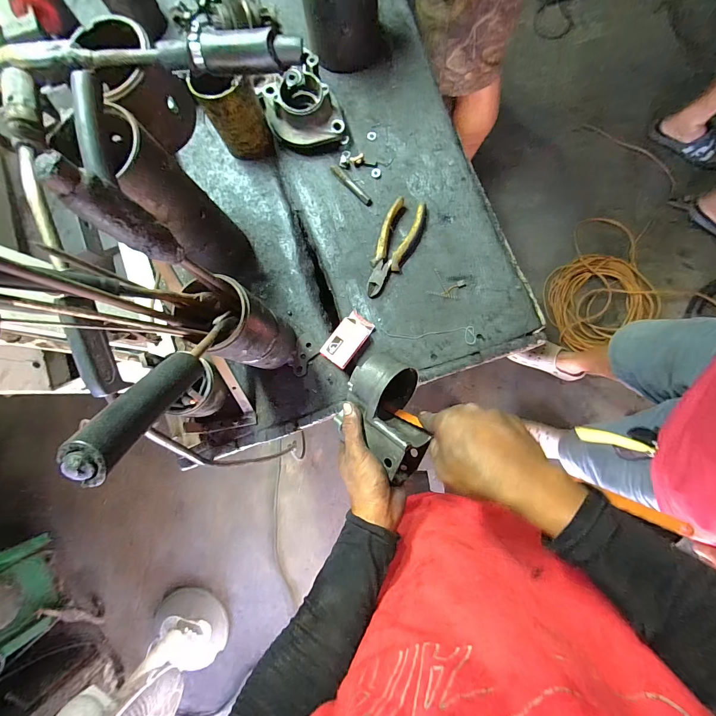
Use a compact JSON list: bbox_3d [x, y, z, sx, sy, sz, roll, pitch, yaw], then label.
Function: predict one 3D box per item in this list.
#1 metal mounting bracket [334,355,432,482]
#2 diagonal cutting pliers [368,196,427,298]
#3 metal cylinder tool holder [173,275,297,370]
[{"bbox_3d":[0.044,0.069,0.414,0.137,0.069,0.108,44,91,8],"label":"metal mounting bracket"},{"bbox_3d":[0.051,-0.163,0.499,0.054,0.015,0.151,26,89,8],"label":"diagonal cutting pliers"},{"bbox_3d":[-0.130,-0.034,0.413,0.067,0.179,0.079,-23,84,4],"label":"metal cylinder tool holder"}]

